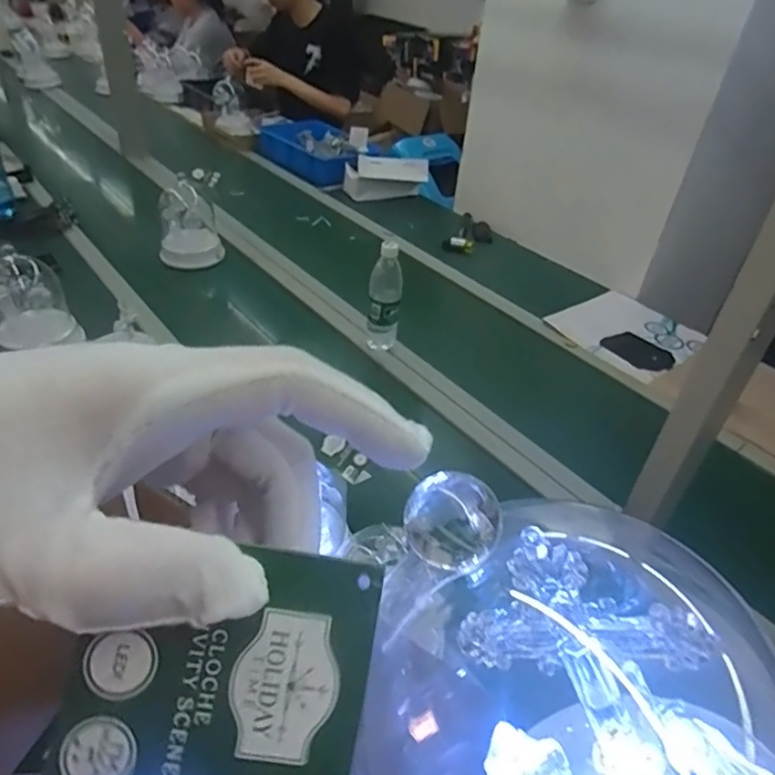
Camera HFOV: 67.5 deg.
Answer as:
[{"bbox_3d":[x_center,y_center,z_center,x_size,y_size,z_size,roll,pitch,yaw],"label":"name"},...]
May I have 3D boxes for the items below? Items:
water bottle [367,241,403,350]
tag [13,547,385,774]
[{"bbox_3d":[-0.004,-0.187,1.170,0.060,0.228,0.059,3,39,-3],"label":"water bottle"},{"bbox_3d":[-0.041,0.071,0.142,0.072,0.004,0.061,10,80,-8],"label":"tag"}]

